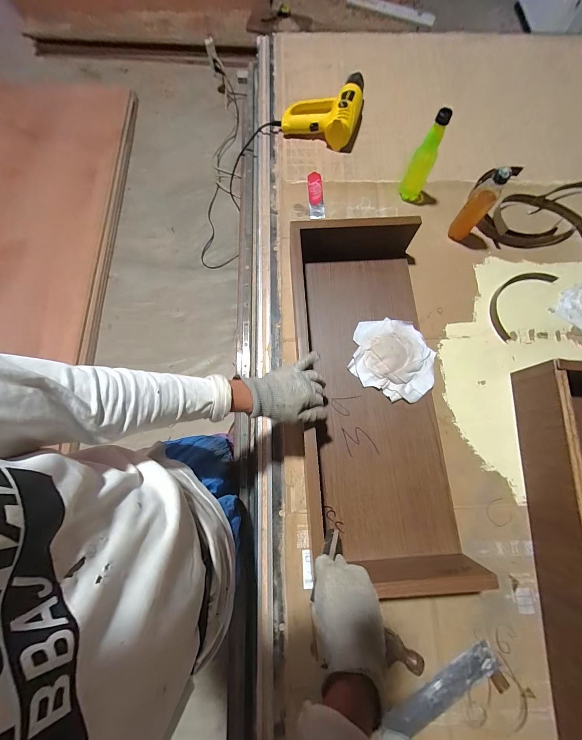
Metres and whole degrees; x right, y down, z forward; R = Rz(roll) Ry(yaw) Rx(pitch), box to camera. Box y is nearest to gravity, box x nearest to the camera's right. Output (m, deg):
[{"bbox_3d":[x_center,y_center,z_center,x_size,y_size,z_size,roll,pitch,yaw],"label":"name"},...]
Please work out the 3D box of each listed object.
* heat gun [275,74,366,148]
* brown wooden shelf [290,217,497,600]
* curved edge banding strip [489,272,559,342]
[{"bbox_3d":[0.086,-0.752,0.811,0.223,0.081,0.219,13,76,2],"label":"heat gun"},{"bbox_3d":[0.165,0.016,0.578,0.293,0.122,0.708,-6,79,-2],"label":"brown wooden shelf"},{"bbox_3d":[0.546,-0.175,0.692,0.090,0.018,0.209,42,79,8],"label":"curved edge banding strip"}]

